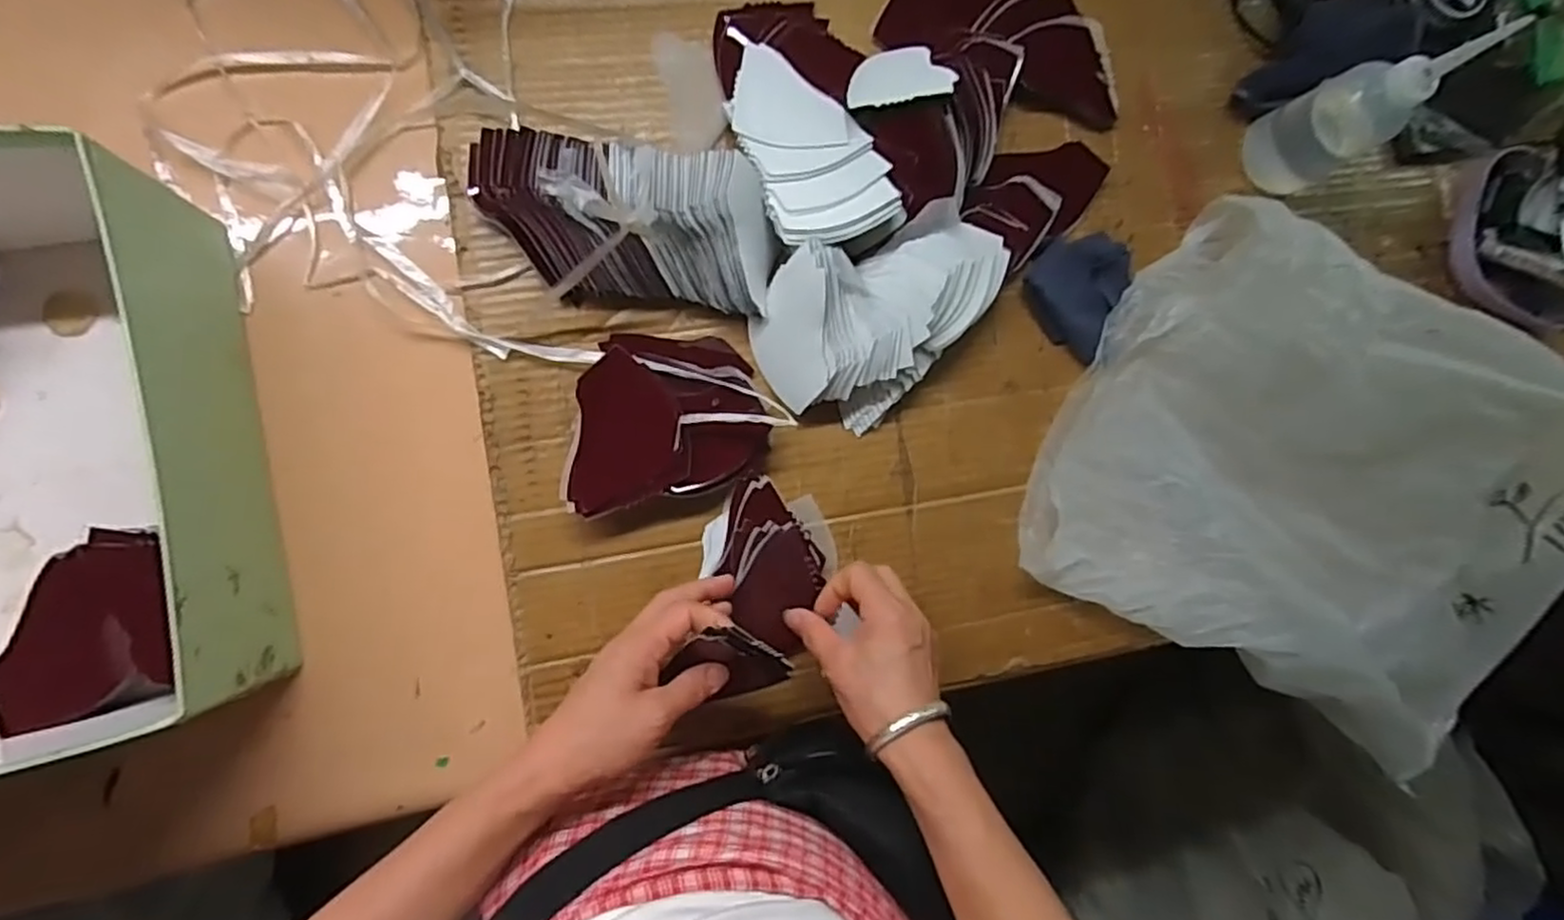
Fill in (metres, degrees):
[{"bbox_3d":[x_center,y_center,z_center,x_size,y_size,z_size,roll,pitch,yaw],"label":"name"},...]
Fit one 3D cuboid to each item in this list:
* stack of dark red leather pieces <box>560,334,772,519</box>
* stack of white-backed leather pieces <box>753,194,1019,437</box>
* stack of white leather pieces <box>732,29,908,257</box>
[{"bbox_3d":[-0.075,-0.026,0.472,0.128,0.038,0.117,0,87,-8],"label":"stack of dark red leather pieces"},{"bbox_3d":[0.068,-0.111,0.491,0.120,0.058,0.176,43,82,-4],"label":"stack of white-backed leather pieces"},{"bbox_3d":[0.014,-0.218,0.487,0.083,0.048,0.164,-23,91,-9],"label":"stack of white leather pieces"}]

